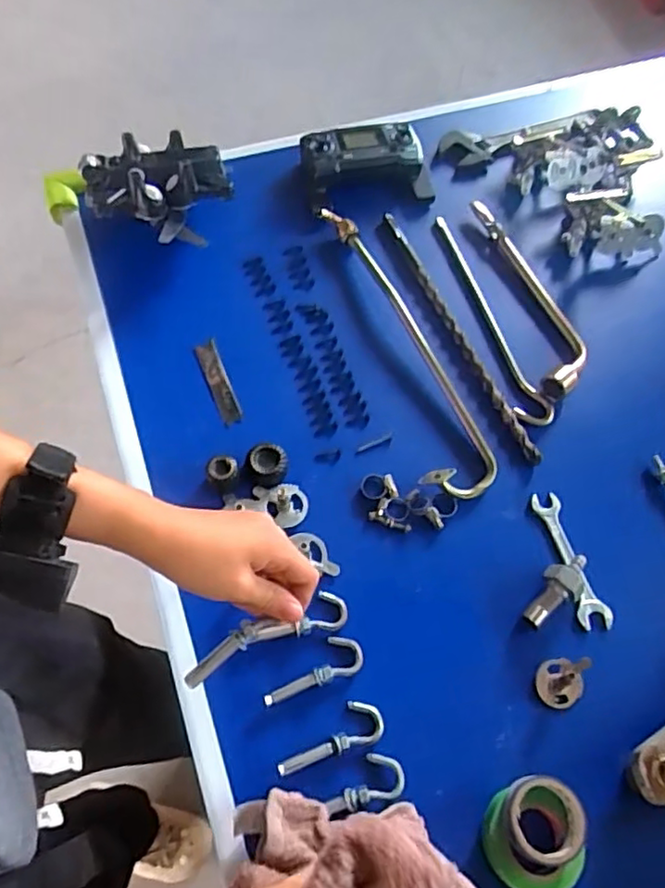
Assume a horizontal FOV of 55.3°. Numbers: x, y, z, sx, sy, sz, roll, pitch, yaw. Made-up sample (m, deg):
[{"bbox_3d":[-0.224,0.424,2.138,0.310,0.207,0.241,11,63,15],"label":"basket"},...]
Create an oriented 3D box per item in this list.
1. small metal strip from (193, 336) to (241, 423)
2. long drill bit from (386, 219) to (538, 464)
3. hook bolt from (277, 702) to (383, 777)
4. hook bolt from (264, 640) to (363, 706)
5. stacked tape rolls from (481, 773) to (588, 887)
[{"bbox_3d":[-0.115,-0.063,0.646,0.022,0.007,0.099,-21,66,-12],"label":"small metal strip"},{"bbox_3d":[0.133,-0.121,0.673,0.016,0.017,0.325,-20,66,-11],"label":"long drill bit"},{"bbox_3d":[-0.003,0.228,0.496,0.086,0.009,0.032,-16,65,-9],"label":"hook bolt"},{"bbox_3d":[-0.017,0.181,0.514,0.084,0.008,0.031,-17,65,-10],"label":"hook bolt"},{"bbox_3d":[0.150,0.284,0.458,0.073,0.039,0.077,1,64,-1],"label":"stacked tape rolls"}]

